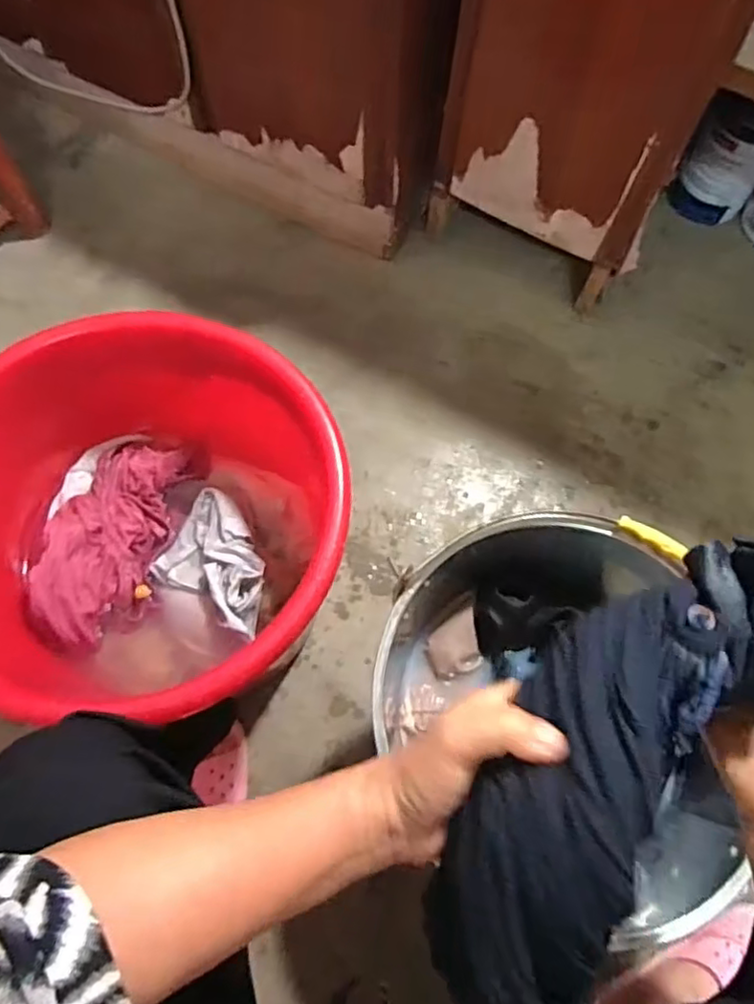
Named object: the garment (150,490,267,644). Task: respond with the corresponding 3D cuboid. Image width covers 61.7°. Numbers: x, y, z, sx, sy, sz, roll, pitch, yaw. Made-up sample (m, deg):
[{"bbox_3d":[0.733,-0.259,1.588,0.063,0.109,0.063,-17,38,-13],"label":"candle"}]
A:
[{"bbox_3d":[-0.154,0.060,0.649,0.130,0.024,0.103,30,71,10],"label":"garment"}]

